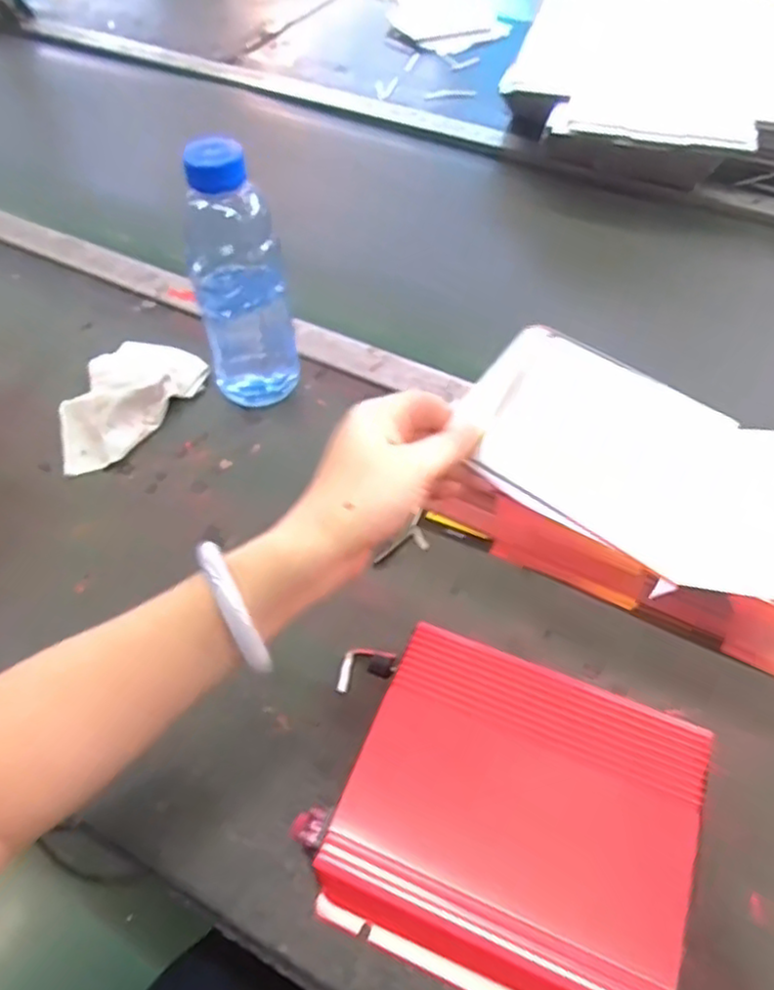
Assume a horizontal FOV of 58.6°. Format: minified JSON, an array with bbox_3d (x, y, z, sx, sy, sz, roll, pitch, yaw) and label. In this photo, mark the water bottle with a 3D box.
[{"bbox_3d":[-0.117,-0.168,0.536,0.068,0.208,0.062,-14,55,-10],"label":"water bottle"}]

